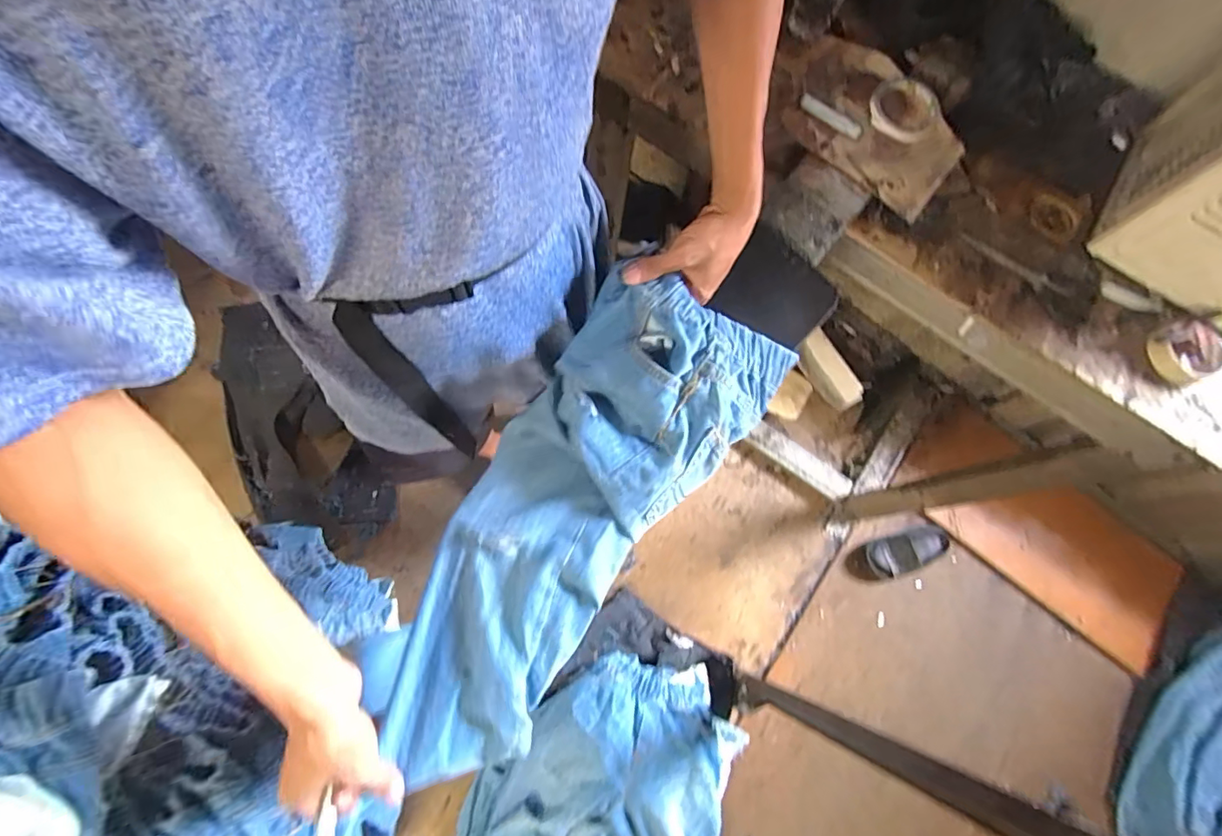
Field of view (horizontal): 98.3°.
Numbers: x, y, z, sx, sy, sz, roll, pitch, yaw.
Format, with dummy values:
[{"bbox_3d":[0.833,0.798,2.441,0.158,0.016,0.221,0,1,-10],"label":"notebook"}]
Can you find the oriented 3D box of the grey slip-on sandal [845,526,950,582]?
[{"bbox_3d":[0.750,0.347,1.358,0.271,0.103,0.103,-14,74,-10],"label":"grey slip-on sandal"}]

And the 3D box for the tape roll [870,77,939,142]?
[{"bbox_3d":[0.372,-0.391,0.671,0.085,0.015,0.088,2,72,-5],"label":"tape roll"}]

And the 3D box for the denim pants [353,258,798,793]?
[{"bbox_3d":[-0.043,0.090,0.516,0.195,0.080,0.492,34,84,10],"label":"denim pants"}]

